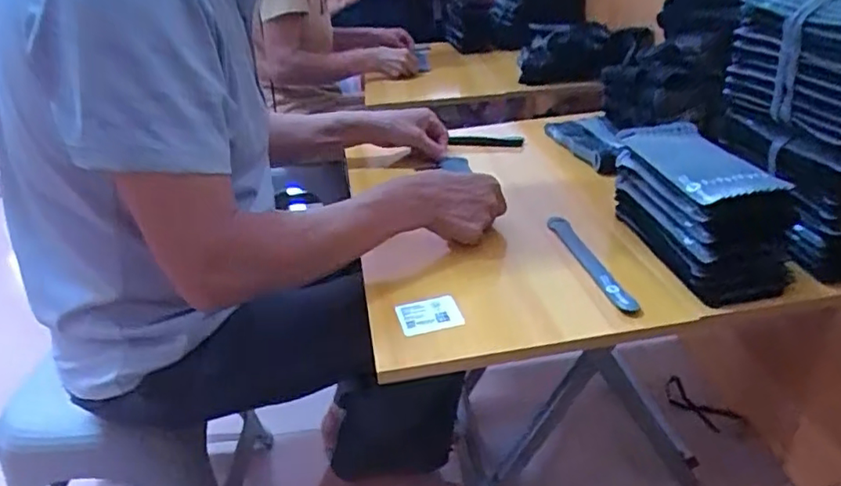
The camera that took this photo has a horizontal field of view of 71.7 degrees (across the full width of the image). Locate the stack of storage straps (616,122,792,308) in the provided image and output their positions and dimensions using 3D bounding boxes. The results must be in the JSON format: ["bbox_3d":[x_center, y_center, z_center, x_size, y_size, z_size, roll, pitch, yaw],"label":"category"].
[{"bbox_3d":[0.294,-0.043,0.630,0.090,0.108,0.215,-7,28,-5],"label":"stack of storage straps"}]

